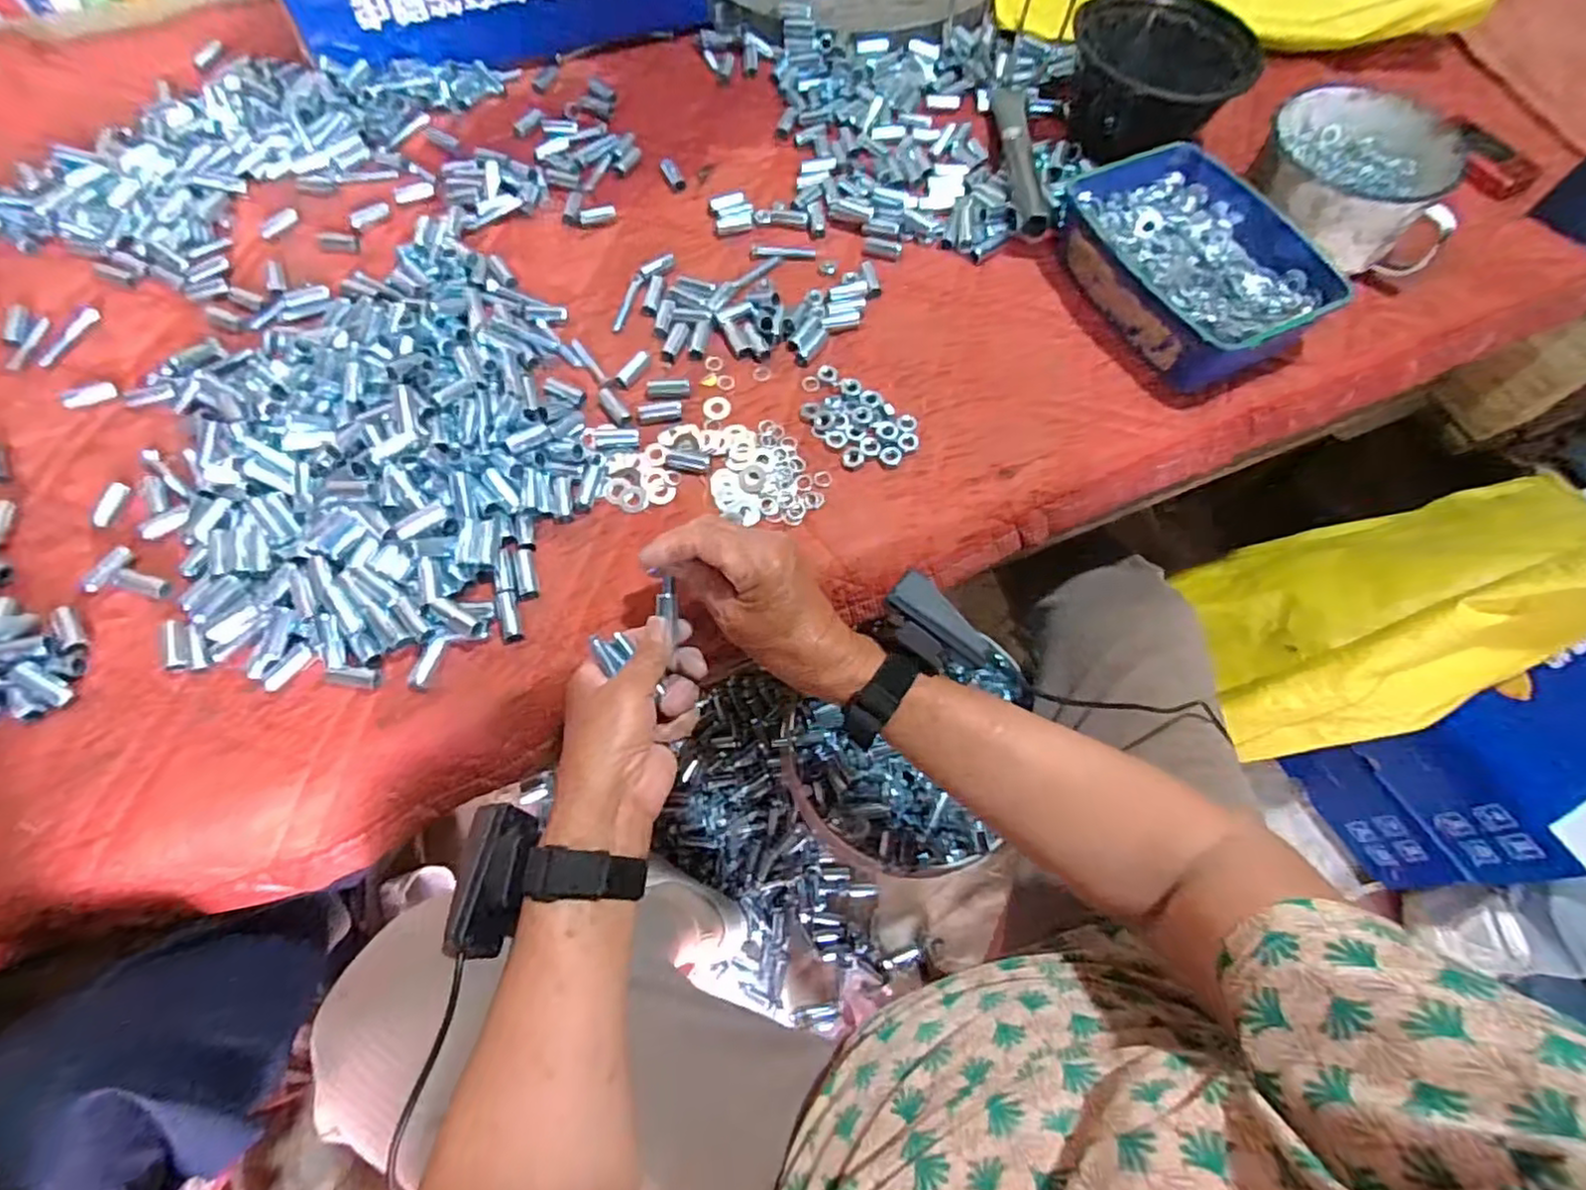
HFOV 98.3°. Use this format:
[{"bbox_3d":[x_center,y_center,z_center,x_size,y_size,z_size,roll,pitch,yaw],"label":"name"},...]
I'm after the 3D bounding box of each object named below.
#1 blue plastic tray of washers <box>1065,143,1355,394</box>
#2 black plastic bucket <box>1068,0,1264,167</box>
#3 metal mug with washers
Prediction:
[{"bbox_3d":[0.320,-0.274,0.569,0.146,0.064,0.215,-26,71,-11],"label":"blue plastic tray of washers"},{"bbox_3d":[0.330,-0.478,0.635,0.129,0.077,0.138,0,68,-1],"label":"black plastic bucket"},{"bbox_3d":[0.472,-0.354,0.595,0.145,0.077,0.145,18,67,5],"label":"metal mug with washers"}]

